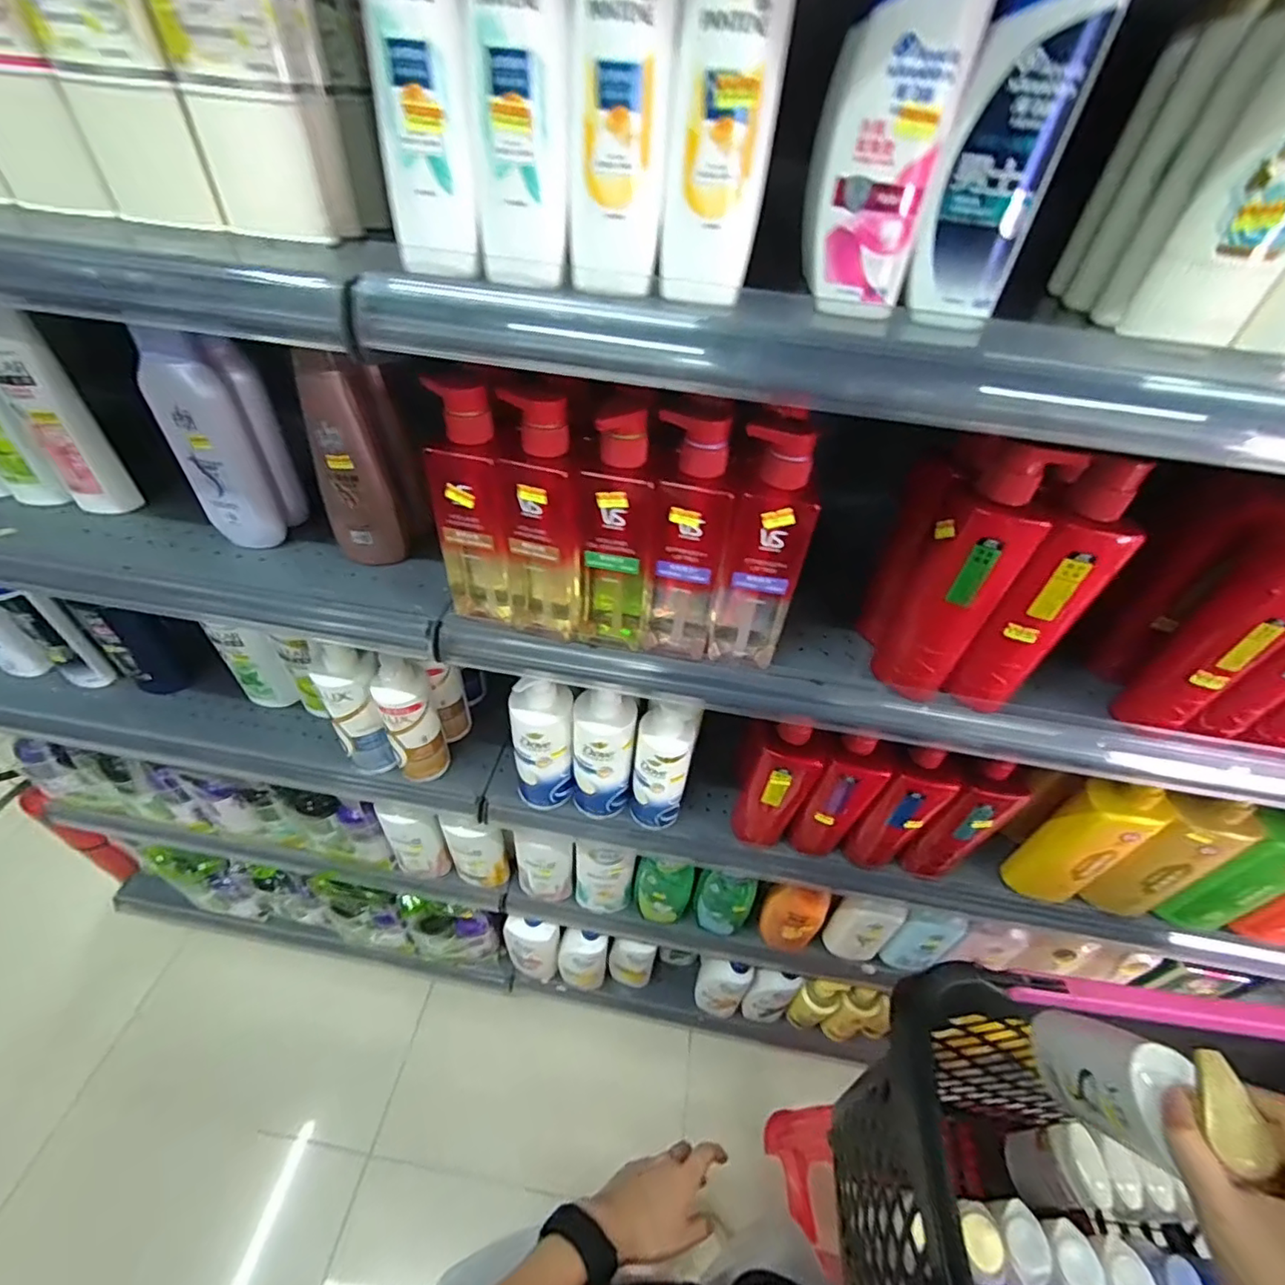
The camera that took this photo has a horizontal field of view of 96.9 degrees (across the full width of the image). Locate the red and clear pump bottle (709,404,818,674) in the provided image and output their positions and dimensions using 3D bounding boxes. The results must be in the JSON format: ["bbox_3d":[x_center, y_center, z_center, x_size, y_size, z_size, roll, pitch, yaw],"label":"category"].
[{"bbox_3d":[0.098,-0.064,0.467,0.061,0.226,0.051,18,48,12],"label":"red and clear pump bottle"}]

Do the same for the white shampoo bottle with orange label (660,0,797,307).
[{"bbox_3d":[0.043,-0.286,0.297,0.056,0.179,0.035,7,46,1],"label":"white shampoo bottle with orange label"}]

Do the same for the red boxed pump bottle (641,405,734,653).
[{"bbox_3d":[0.040,-0.077,0.475,0.061,0.217,0.044,13,47,8],"label":"red boxed pump bottle"}]

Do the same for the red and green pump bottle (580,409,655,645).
[{"bbox_3d":[-0.019,-0.083,0.482,0.061,0.215,0.044,6,46,0],"label":"red and green pump bottle"}]

